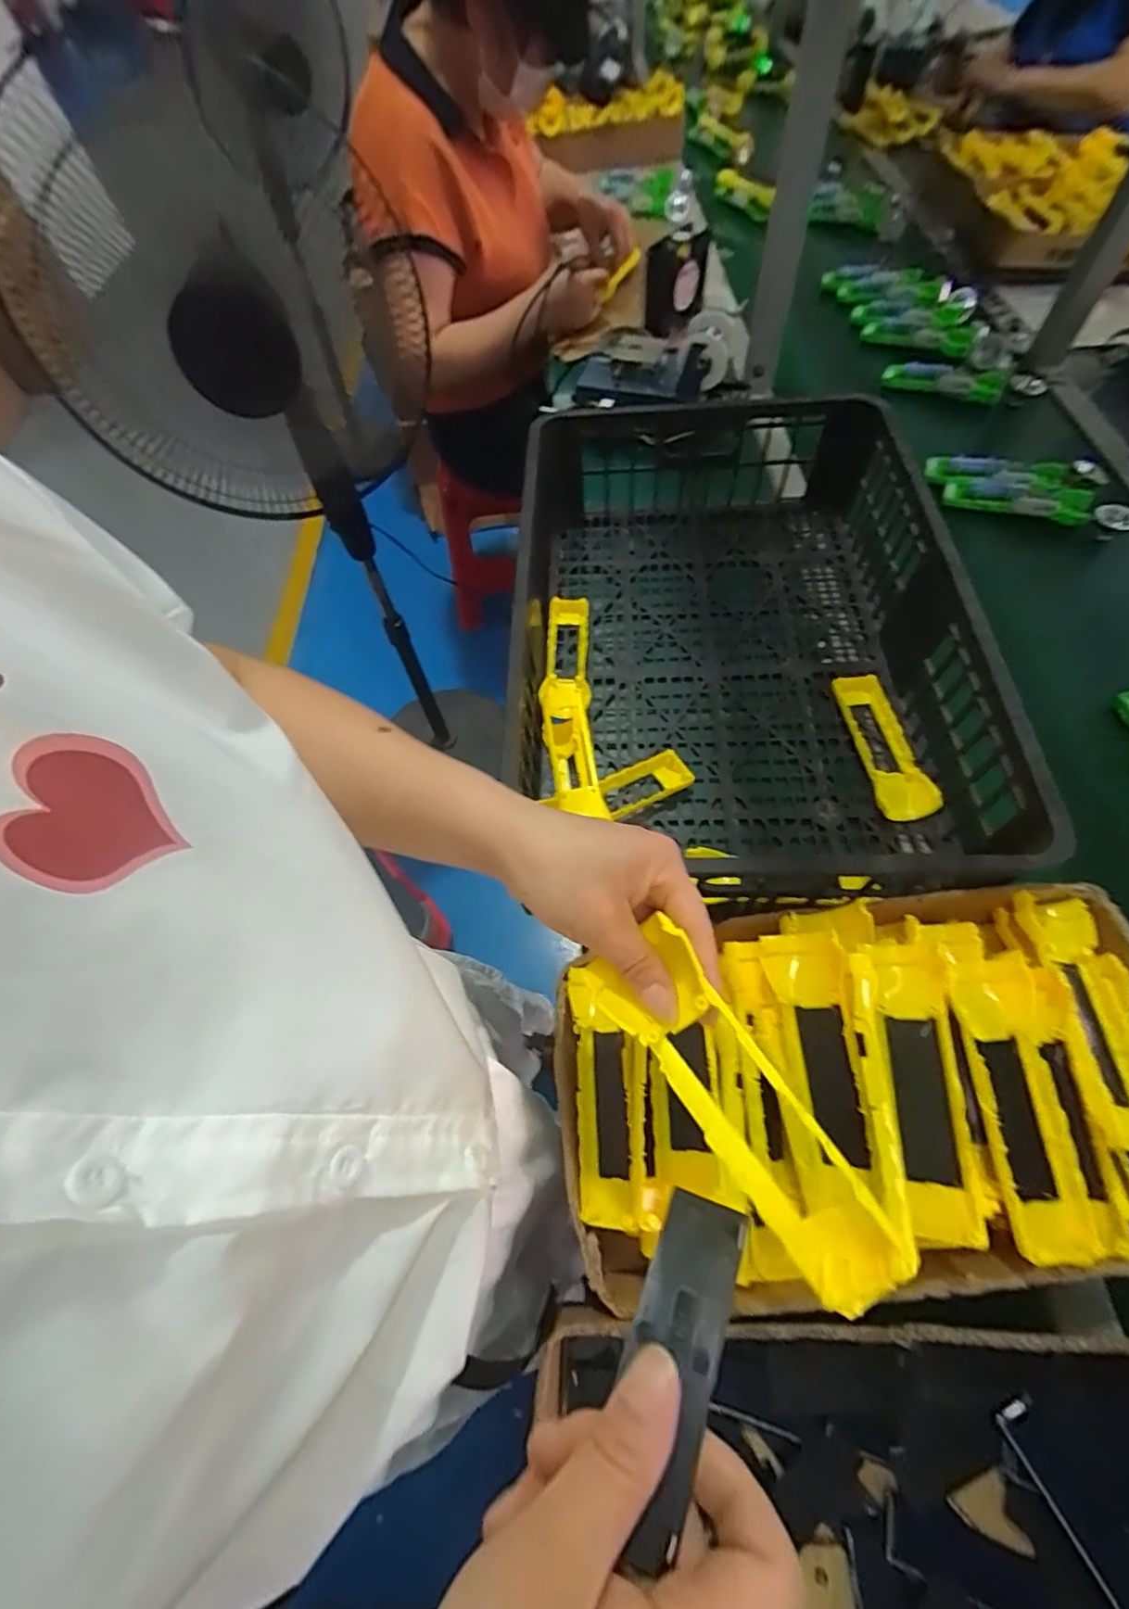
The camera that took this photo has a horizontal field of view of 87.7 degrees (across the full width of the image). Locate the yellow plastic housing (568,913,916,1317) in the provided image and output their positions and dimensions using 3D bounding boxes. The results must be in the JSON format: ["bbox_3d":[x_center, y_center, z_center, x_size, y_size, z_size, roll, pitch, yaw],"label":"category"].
[{"bbox_3d":[0.074,0.132,0.253,0.050,0.036,0.168,-36,78,-16],"label":"yellow plastic housing"}]

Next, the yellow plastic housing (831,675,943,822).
[{"bbox_3d":[0.317,-0.059,0.587,0.052,0.025,0.166,-4,60,1],"label":"yellow plastic housing"}]

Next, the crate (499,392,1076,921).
[{"bbox_3d":[0.170,-0.224,0.634,0.419,0.136,0.698,-1,60,3],"label":"crate"}]

